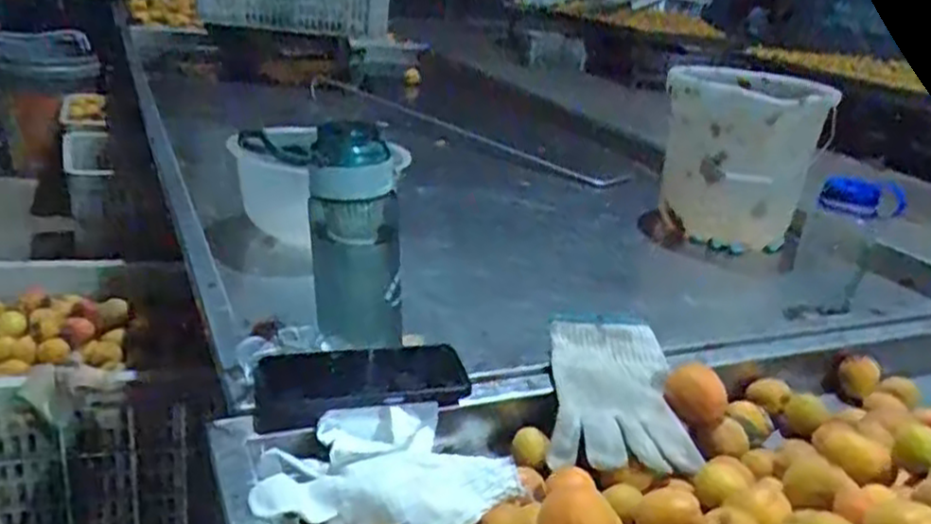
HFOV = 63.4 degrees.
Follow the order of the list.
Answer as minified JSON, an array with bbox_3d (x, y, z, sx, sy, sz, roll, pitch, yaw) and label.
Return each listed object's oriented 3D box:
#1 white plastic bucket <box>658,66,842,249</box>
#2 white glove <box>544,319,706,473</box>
[{"bbox_3d":[0.449,-0.186,1.259,0.238,0.243,0.231,13,23,14],"label":"white plastic bucket"},{"bbox_3d":[0.135,0.118,0.671,0.118,0.021,0.174,8,39,-1],"label":"white glove"}]

